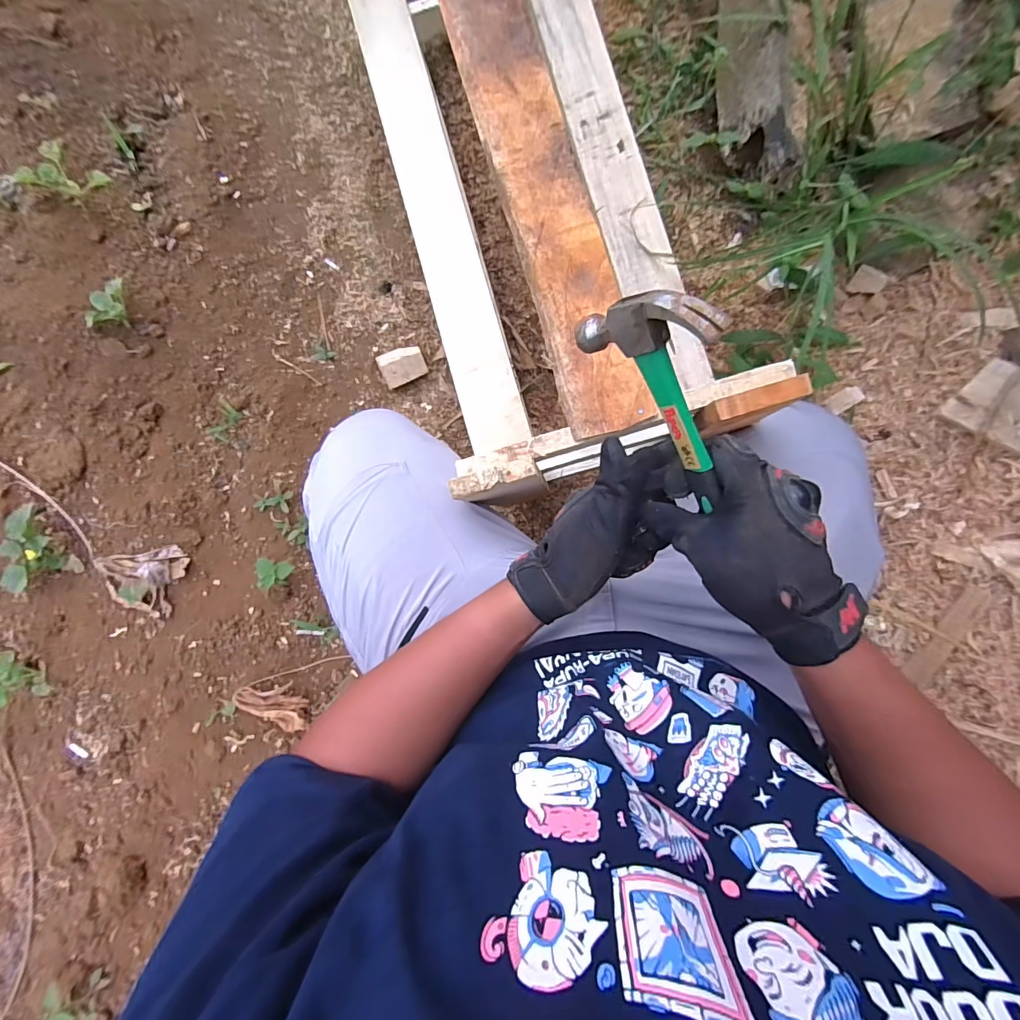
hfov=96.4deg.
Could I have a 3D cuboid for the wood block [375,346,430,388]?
[{"bbox_3d":[-0.207,-0.278,0.880,0.082,0.040,0.061,-27,123,-11],"label":"wood block"}]

